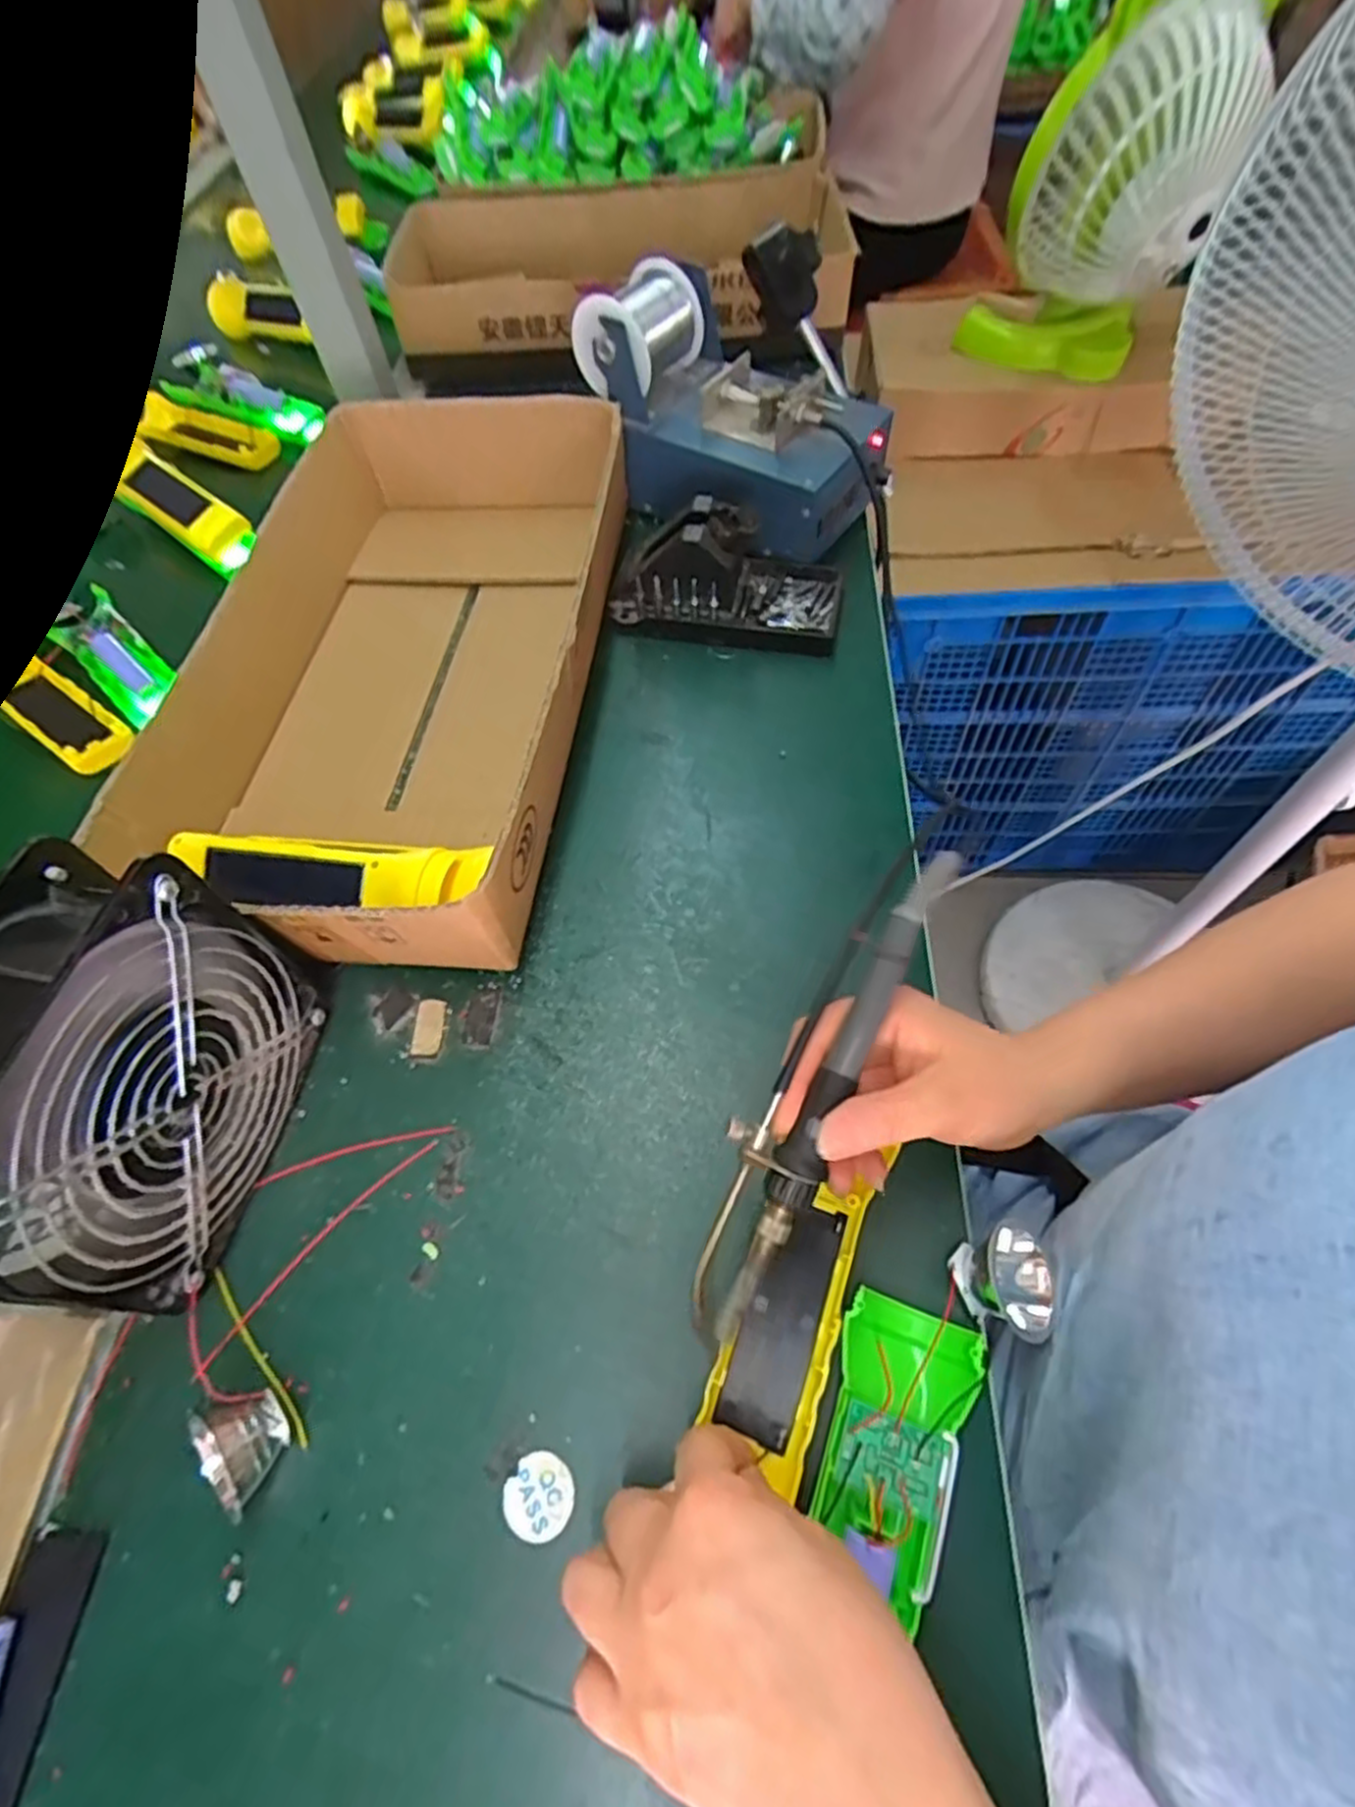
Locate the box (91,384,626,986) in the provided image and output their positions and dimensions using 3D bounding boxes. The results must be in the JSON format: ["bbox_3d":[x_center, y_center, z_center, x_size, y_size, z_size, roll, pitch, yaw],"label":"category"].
[{"bbox_3d":[-0.173,-0.160,0.469,0.231,0.084,0.409,5,61,5],"label":"box"}]

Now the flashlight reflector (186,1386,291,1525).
[{"bbox_3d":[-0.164,0.209,0.291,0.024,0.031,0.038,-35,66,-16],"label":"flashlight reflector"}]

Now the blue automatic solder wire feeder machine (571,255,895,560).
[{"bbox_3d":[0.040,-0.357,0.546,0.222,0.123,0.127,38,69,20],"label":"blue automatic solder wire feeder machine"}]

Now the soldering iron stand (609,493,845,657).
[{"bbox_3d":[0.037,-0.231,0.515,0.152,0.072,0.077,10,62,8],"label":"soldering iron stand"}]

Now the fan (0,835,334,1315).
[{"bbox_3d":[-0.221,0.069,0.304,0.063,0.146,0.156,10,62,7],"label":"fan"}]

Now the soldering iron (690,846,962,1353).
[{"bbox_3d":[0.054,0.066,0.291,0.031,0.032,0.209,25,82,14],"label":"soldering iron"}]

